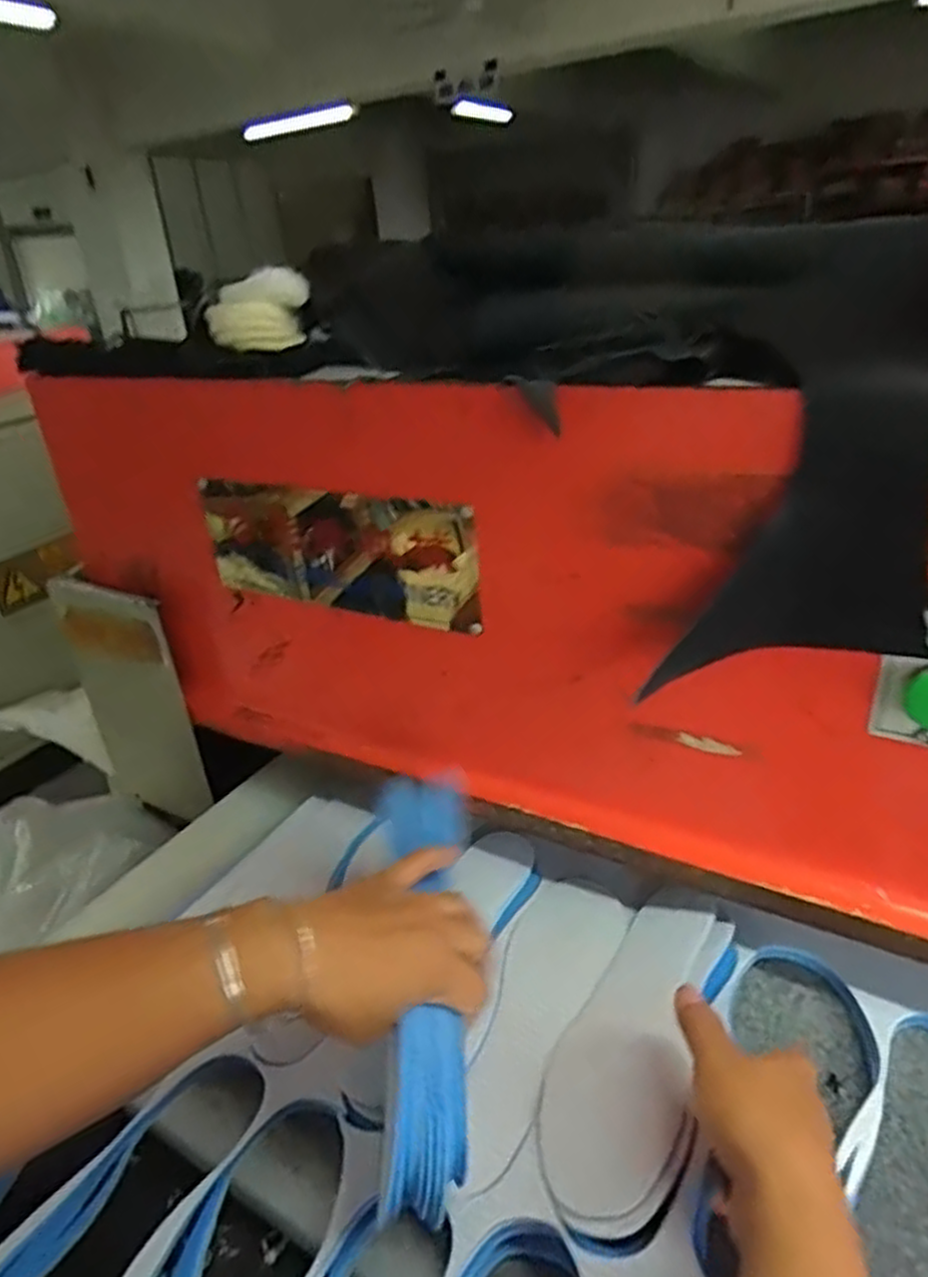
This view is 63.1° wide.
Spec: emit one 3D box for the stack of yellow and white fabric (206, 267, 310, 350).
[{"bbox_3d":[-0.175,-0.280,0.648,0.086,0.057,0.055,-7,28,-4],"label":"stack of yellow and white fabric"}]

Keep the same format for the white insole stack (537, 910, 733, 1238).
[{"bbox_3d":[0.110,0.259,0.483,0.092,0.020,0.222,-11,19,33],"label":"white insole stack"}]

